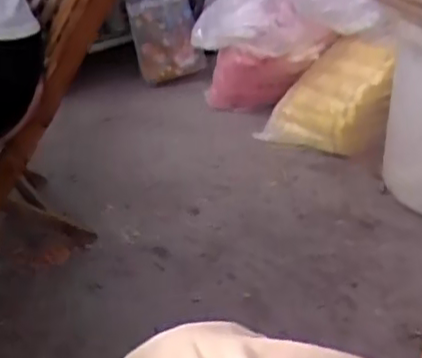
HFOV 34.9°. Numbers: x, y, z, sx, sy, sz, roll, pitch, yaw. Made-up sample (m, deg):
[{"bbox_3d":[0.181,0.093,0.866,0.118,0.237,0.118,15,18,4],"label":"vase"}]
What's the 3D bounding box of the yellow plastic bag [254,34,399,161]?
[{"bbox_3d":[0.292,-0.222,1.603,0.280,0.261,0.184,14,38,19],"label":"yellow plastic bag"}]

